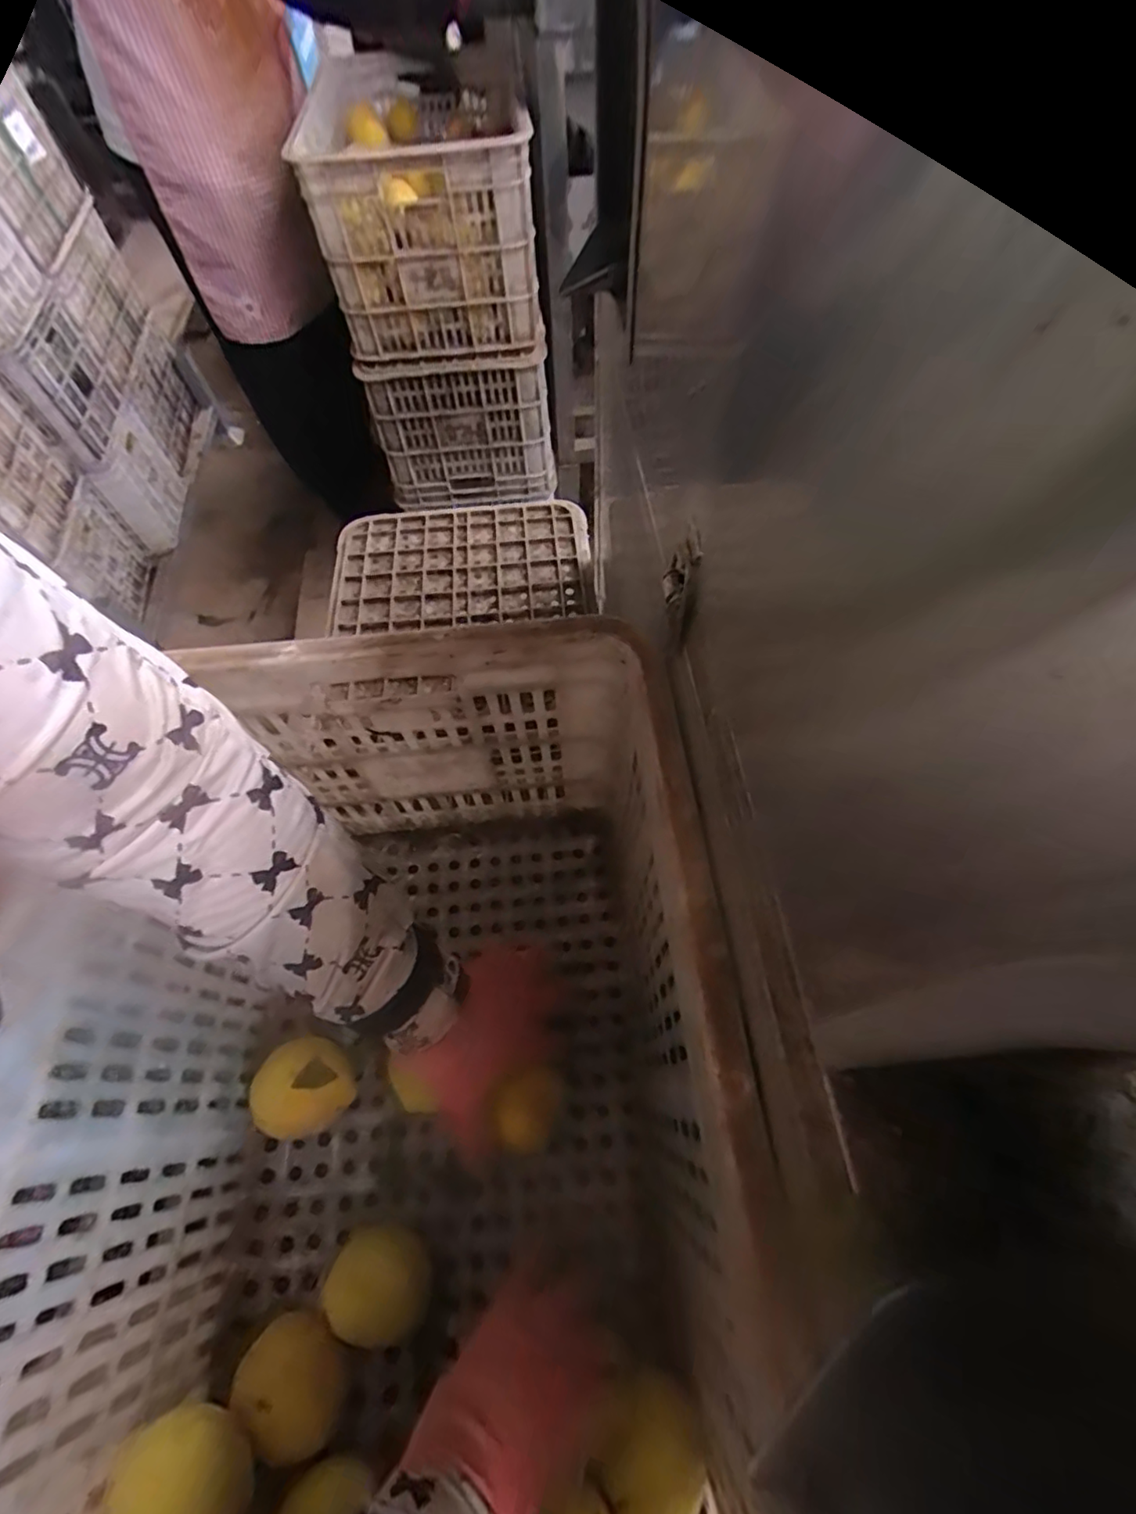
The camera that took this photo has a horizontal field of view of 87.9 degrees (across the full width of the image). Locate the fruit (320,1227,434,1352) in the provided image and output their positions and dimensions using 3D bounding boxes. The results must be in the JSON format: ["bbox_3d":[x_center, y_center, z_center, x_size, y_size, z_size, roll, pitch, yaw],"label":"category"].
[{"bbox_3d":[-0.127,0.363,0.404,0.067,0.067,0.058,39,68,18],"label":"fruit"}]

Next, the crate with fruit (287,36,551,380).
[{"bbox_3d":[-0.255,-1.040,1.100,0.351,0.285,0.577,-6,63,-4],"label":"crate with fruit"}]

